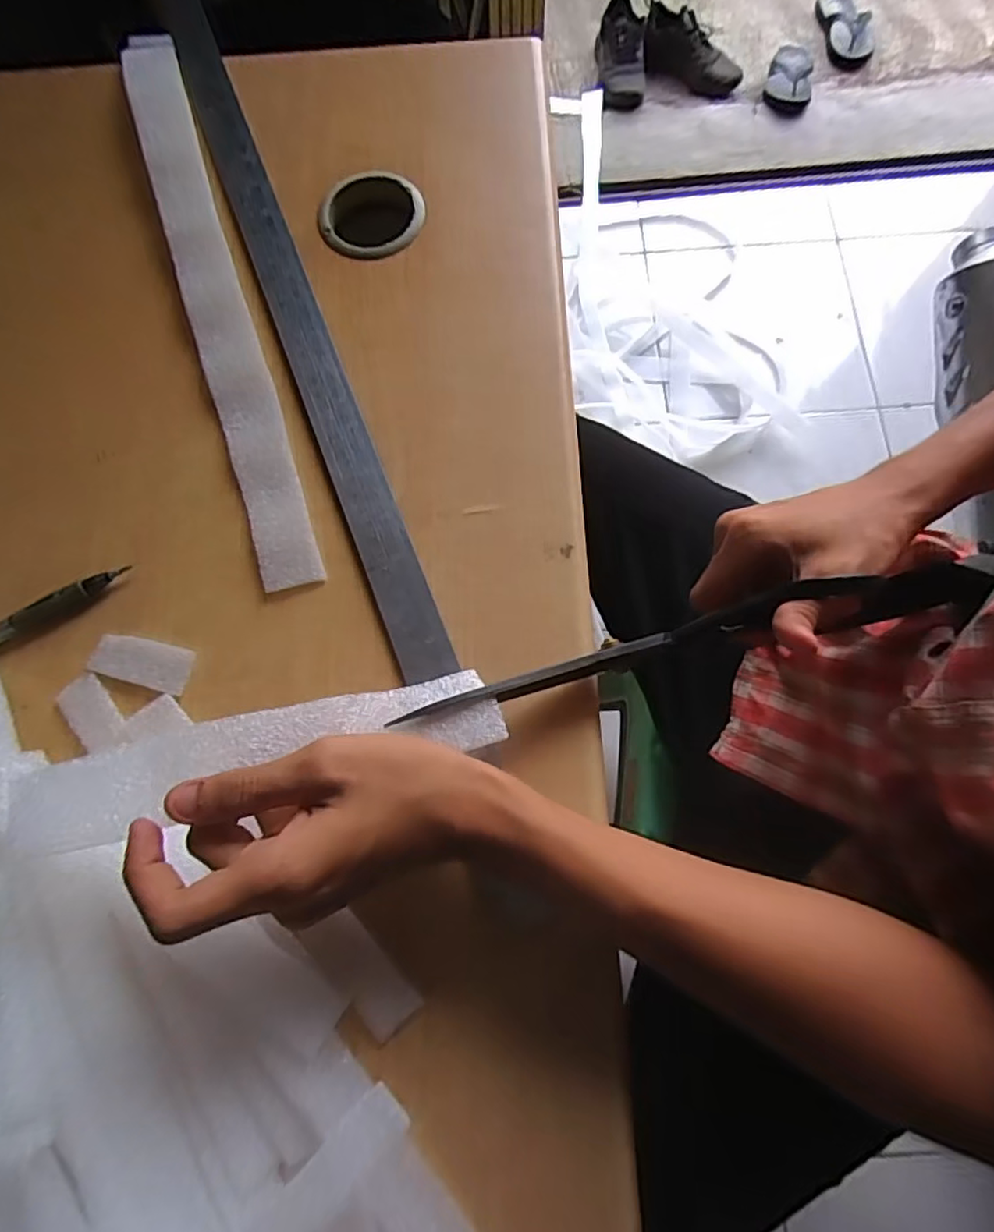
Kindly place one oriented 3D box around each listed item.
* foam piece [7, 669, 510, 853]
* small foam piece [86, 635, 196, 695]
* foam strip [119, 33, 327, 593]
[{"bbox_3d":[-0.094,0.058,0.264,0.193,0.018,0.035,-10,75,-19],"label":"foam piece"},{"bbox_3d":[-0.188,0.024,0.327,0.051,0.004,0.024,14,76,4],"label":"small foam piece"},{"bbox_3d":[-0.180,-0.215,0.384,0.036,0.014,0.428,-19,76,-4],"label":"foam strip"}]

